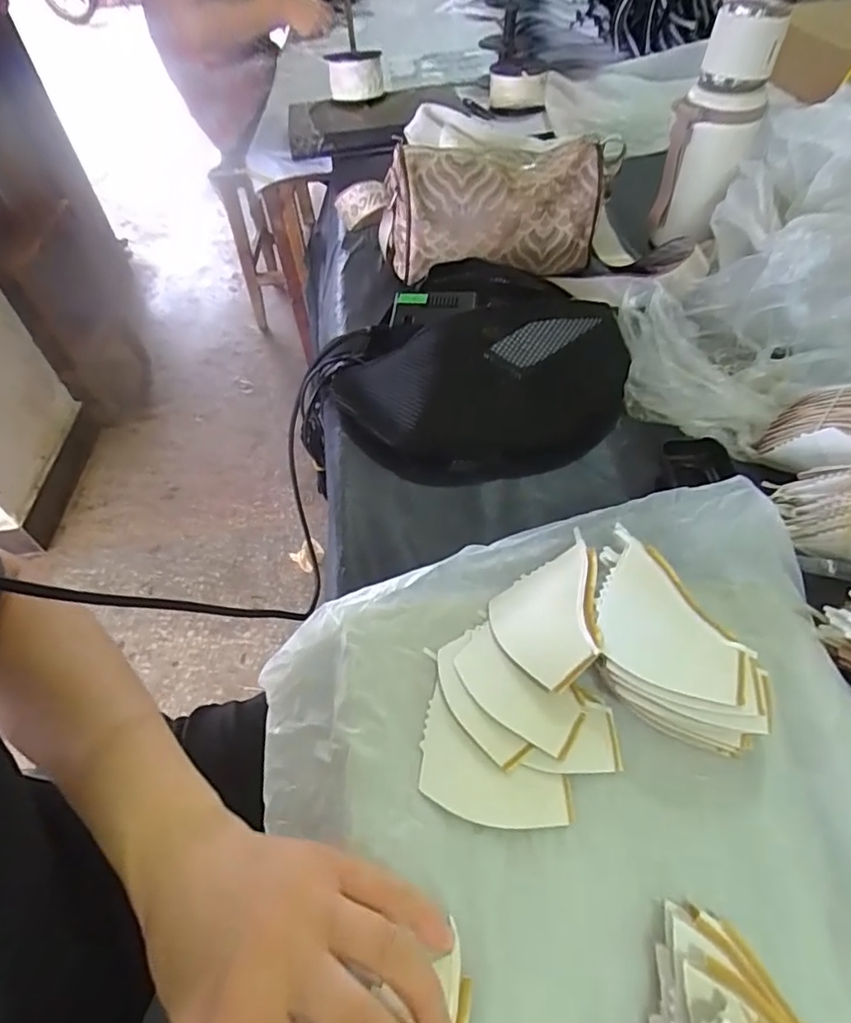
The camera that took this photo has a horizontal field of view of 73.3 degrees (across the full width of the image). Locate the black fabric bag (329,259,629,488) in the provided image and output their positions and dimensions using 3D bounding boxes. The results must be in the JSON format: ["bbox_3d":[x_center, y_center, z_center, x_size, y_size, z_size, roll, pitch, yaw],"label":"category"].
[{"bbox_3d":[0.054,-0.129,0.503,0.260,0.083,0.188,-24,52,-12],"label":"black fabric bag"}]

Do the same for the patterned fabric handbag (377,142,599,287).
[{"bbox_3d":[0.076,-0.329,0.631,0.254,0.113,0.085,-5,50,1],"label":"patterned fabric handbag"}]

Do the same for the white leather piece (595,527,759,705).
[{"bbox_3d":[0.142,0.060,0.331,0.075,0.015,0.096,11,52,14],"label":"white leather piece"}]

